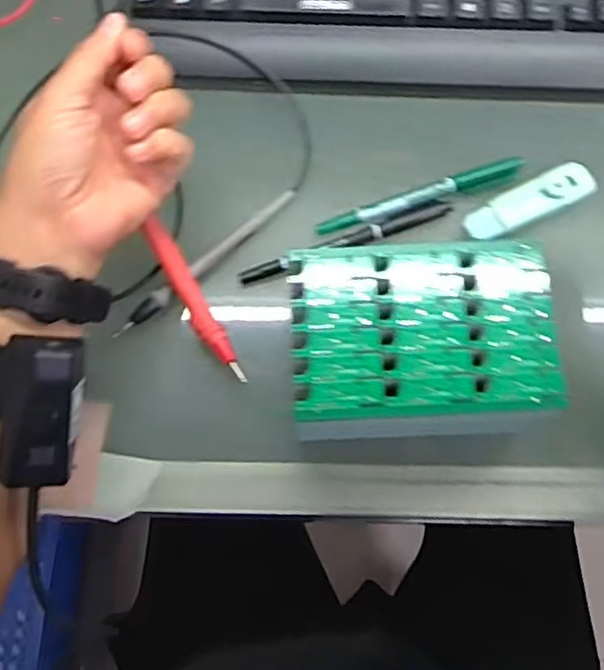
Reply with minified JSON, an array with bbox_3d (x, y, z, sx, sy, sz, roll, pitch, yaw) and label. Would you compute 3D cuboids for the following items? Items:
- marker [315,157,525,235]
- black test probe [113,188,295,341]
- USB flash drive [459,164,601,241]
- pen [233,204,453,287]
[{"bbox_3d":[0.076,-0.087,0.419,0.135,0.011,0.014,-20,75,-5],"label":"marker"},{"bbox_3d":[-0.058,-0.046,0.405,0.139,0.007,0.010,-41,78,-11],"label":"black test probe"},{"bbox_3d":[0.142,-0.083,0.410,0.085,0.008,0.027,-26,75,-7],"label":"USB flash drive"},{"bbox_3d":[0.028,-0.058,0.412,0.139,0.008,0.012,-20,75,-5],"label":"pen"}]

